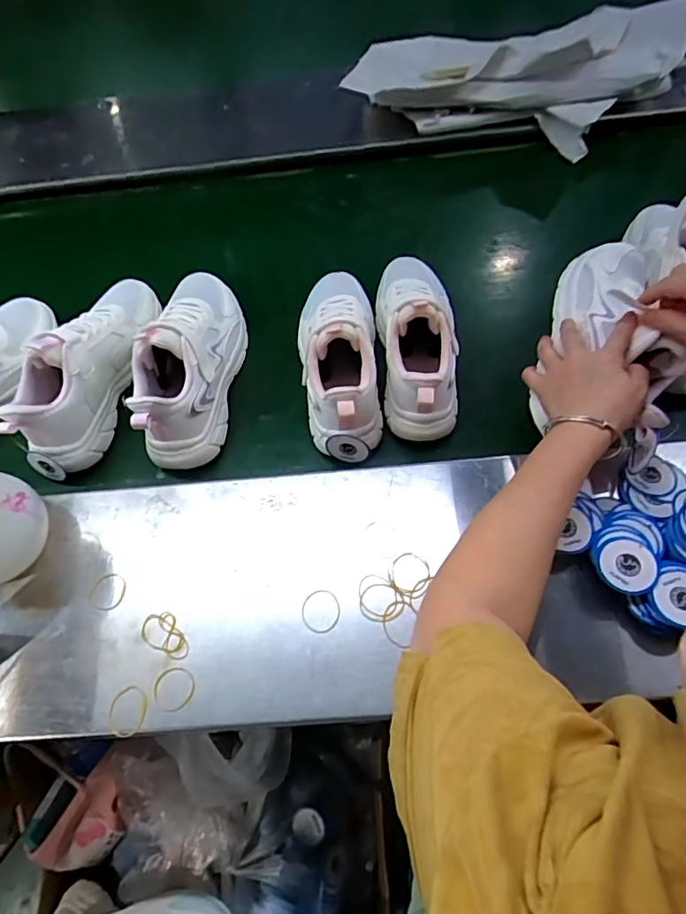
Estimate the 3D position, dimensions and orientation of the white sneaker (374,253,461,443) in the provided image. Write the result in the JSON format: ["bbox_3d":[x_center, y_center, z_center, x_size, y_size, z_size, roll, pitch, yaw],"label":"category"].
[{"bbox_3d":[0.086,-0.152,0.587,0.090,0.104,0.249,-5,60,4],"label":"white sneaker"}]

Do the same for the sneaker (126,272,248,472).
[{"bbox_3d":[-0.176,-0.122,0.612,0.084,0.134,0.270,2,60,8],"label":"sneaker"}]

